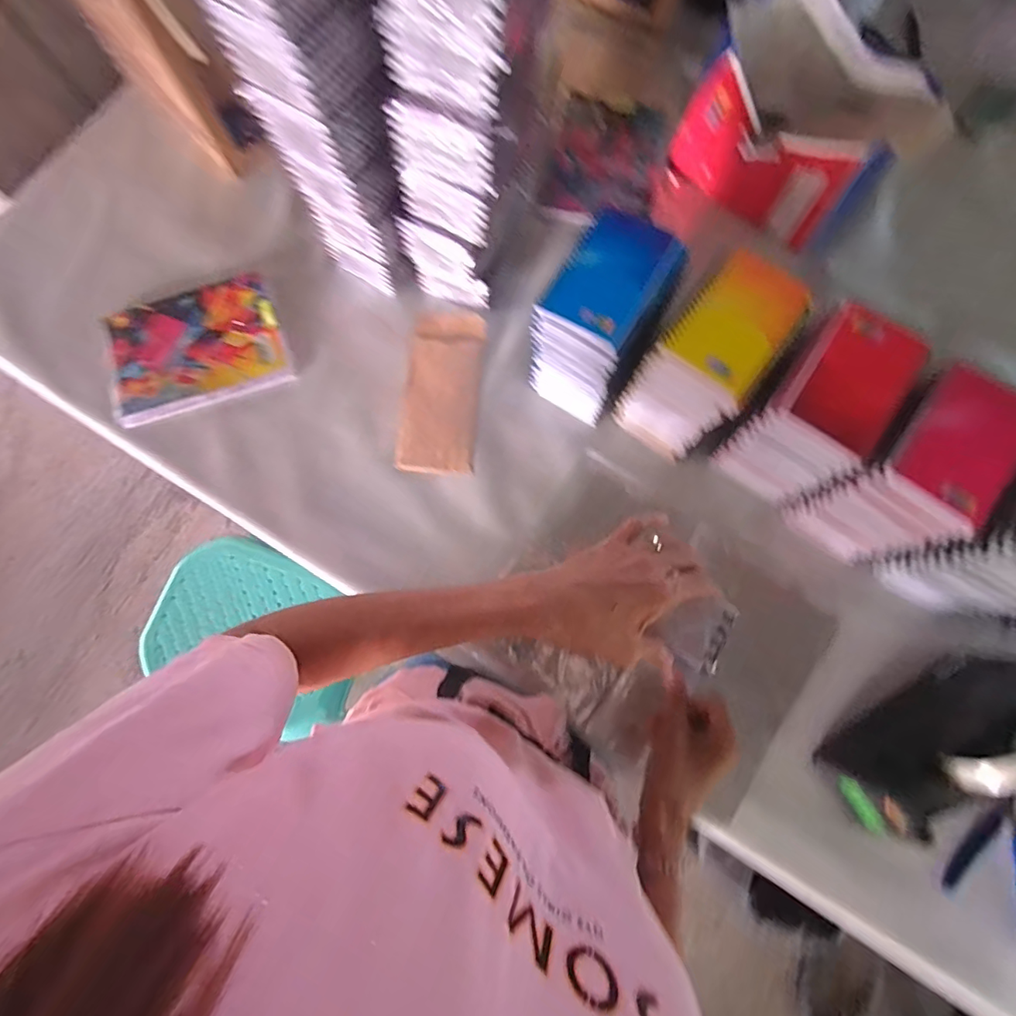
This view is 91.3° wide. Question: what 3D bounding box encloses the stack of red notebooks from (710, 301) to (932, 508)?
[{"bbox_3d":[0.305,-0.095,0.510,0.098,0.157,0.133,33,80,7],"label":"stack of red notebooks"}]

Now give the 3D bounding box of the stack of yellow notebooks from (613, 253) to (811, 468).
[{"bbox_3d":[0.201,-0.141,0.524,0.099,0.150,0.124,40,81,8],"label":"stack of yellow notebooks"}]

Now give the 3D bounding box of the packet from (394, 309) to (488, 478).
[{"bbox_3d":[-0.077,-0.145,0.598,0.087,0.011,0.208,5,78,1],"label":"packet"}]

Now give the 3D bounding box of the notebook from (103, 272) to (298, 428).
[{"bbox_3d":[-0.378,-0.195,0.603,0.204,0.023,0.150,-20,78,-4],"label":"notebook"}]

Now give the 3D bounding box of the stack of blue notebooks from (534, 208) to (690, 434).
[{"bbox_3d":[0.102,-0.193,0.532,0.106,0.148,0.136,32,80,7],"label":"stack of blue notebooks"}]

